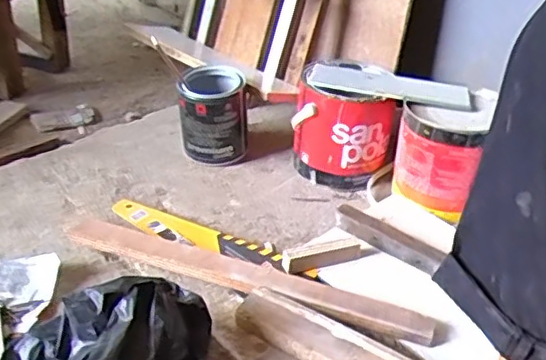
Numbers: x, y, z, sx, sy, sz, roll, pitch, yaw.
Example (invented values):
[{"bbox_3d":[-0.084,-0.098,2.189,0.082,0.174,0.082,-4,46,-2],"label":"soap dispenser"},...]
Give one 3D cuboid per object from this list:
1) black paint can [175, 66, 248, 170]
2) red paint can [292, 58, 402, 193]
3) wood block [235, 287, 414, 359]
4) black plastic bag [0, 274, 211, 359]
[{"bbox_3d":[-0.098,-0.107,1.014,0.109,0.130,0.122,1,34,-7],"label":"black paint can"},{"bbox_3d":[0.108,-0.097,1.004,0.150,0.157,0.183,-1,34,-9],"label":"red paint can"},{"bbox_3d":[0.059,0.183,0.676,0.210,0.029,0.059,22,37,23],"label":"wood block"},{"bbox_3d":[-0.160,0.170,0.602,0.199,0.101,0.113,-5,35,-15],"label":"black plastic bag"}]

